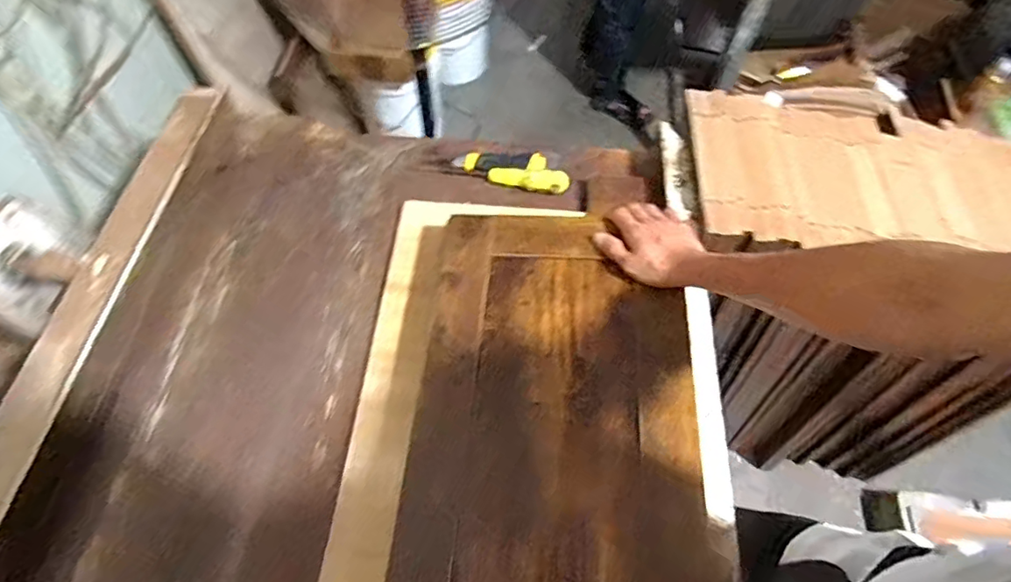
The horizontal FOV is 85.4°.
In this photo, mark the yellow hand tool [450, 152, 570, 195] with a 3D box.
[{"bbox_3d":[0.014,-0.198,0.863,0.181,0.023,0.069,19,61,11],"label":"yellow hand tool"}]

